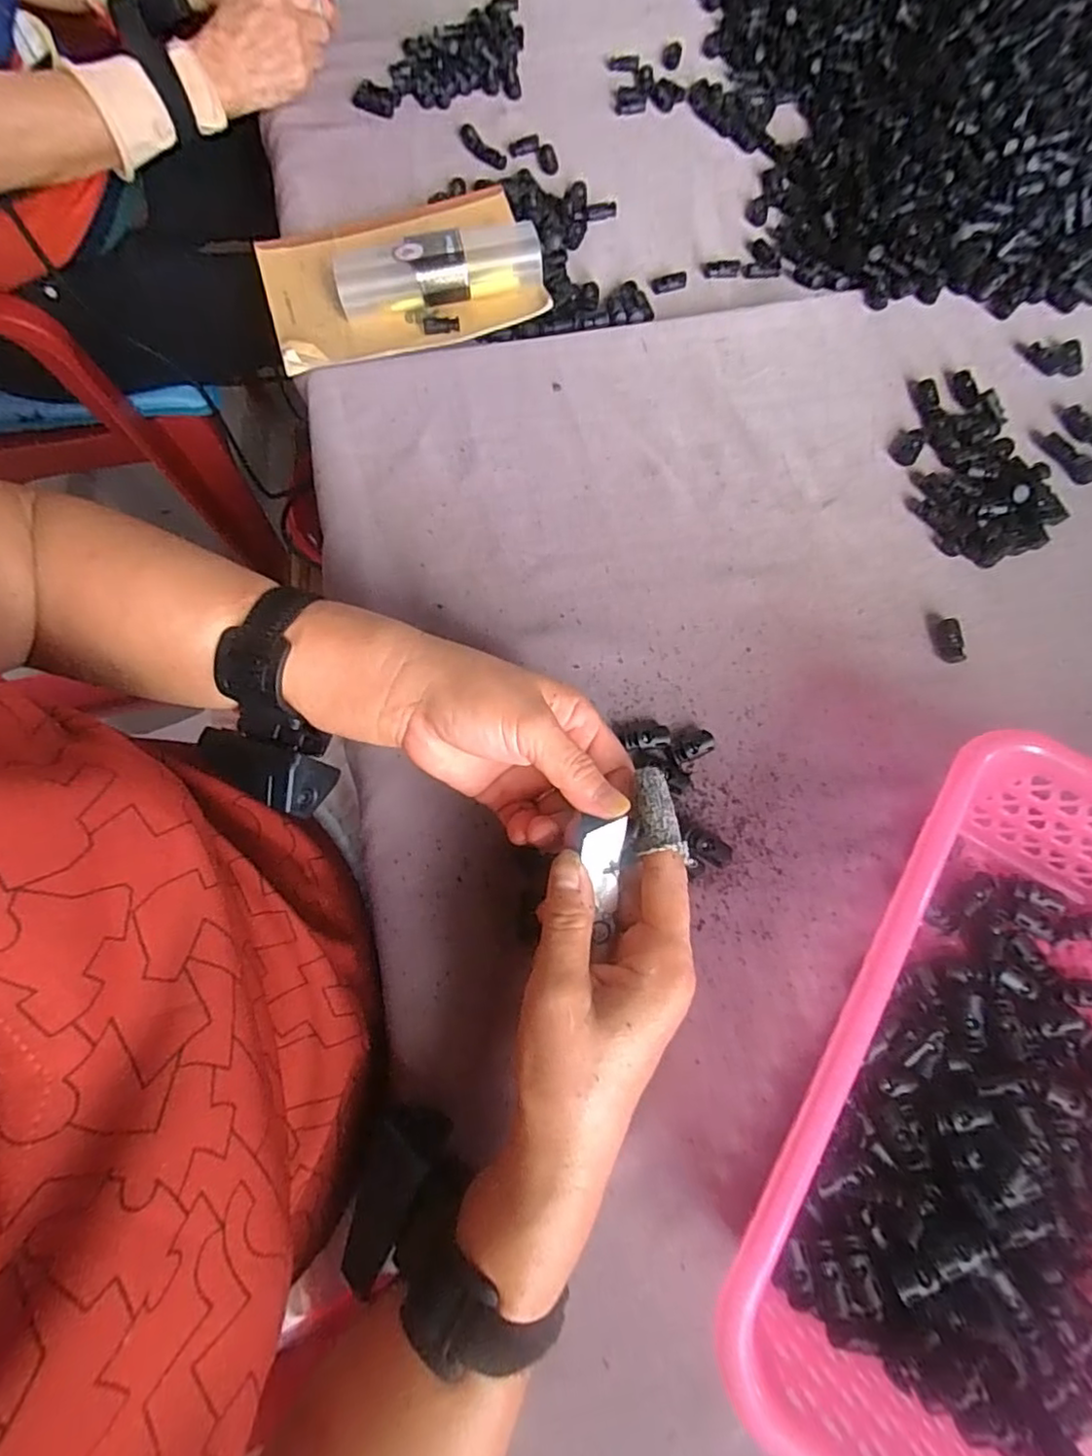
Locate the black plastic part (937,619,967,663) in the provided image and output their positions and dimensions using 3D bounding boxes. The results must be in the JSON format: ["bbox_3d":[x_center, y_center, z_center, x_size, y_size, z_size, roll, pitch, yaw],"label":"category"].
[{"bbox_3d":[0.257,-0.055,0.398,0.012,0.011,0.027,6,70,1],"label":"black plastic part"}]

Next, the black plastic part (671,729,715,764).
[{"bbox_3d":[0.088,0.011,0.372,0.025,0.009,0.013,-21,72,-9],"label":"black plastic part"}]

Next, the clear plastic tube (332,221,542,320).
[{"bbox_3d":[-0.083,-0.357,0.482,0.153,0.037,0.044,-9,71,-5],"label":"clear plastic tube"}]

